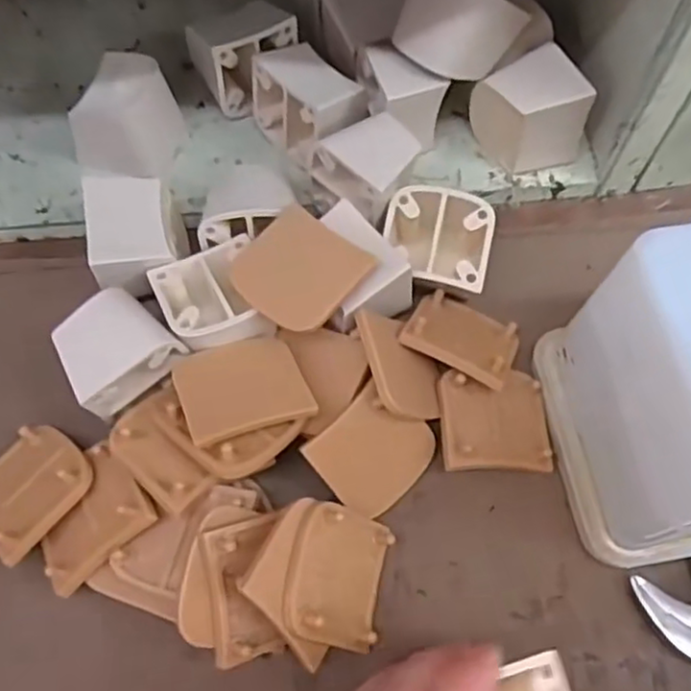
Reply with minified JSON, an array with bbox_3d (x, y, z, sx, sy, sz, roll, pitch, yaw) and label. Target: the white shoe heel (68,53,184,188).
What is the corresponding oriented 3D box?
[{"bbox_3d":[-0.119,-0.123,0.368,0.050,0.040,0.053,9,66,4],"label":"white shoe heel"}]

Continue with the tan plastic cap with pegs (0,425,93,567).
[{"bbox_3d":[-0.138,0.060,0.295,0.047,0.013,0.048,32,65,33],"label":"tan plastic cap with pegs"}]

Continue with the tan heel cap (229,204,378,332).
[{"bbox_3d":[-0.023,-0.035,0.306,0.054,0.006,0.050,36,75,20],"label":"tan heel cap"}]

